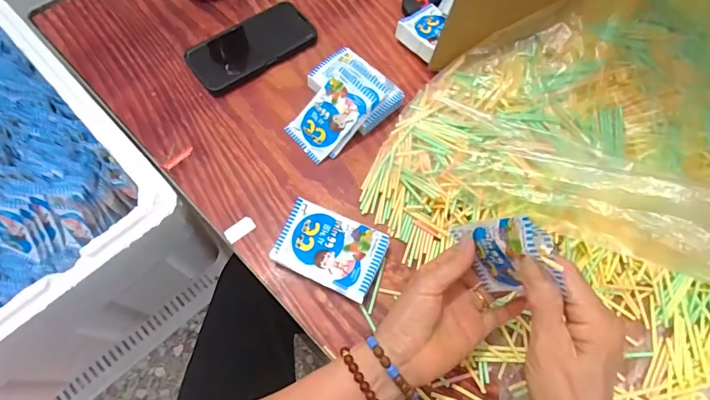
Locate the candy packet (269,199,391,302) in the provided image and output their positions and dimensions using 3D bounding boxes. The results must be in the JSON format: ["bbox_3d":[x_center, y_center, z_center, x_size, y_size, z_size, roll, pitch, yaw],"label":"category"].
[{"bbox_3d":[-0.026,0.053,0.444,0.108,0.030,0.073,25,68,8],"label":"candy packet"}]

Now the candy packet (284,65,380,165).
[{"bbox_3d":[-0.029,-0.102,0.501,0.066,0.010,0.104,45,101,17],"label":"candy packet"}]

